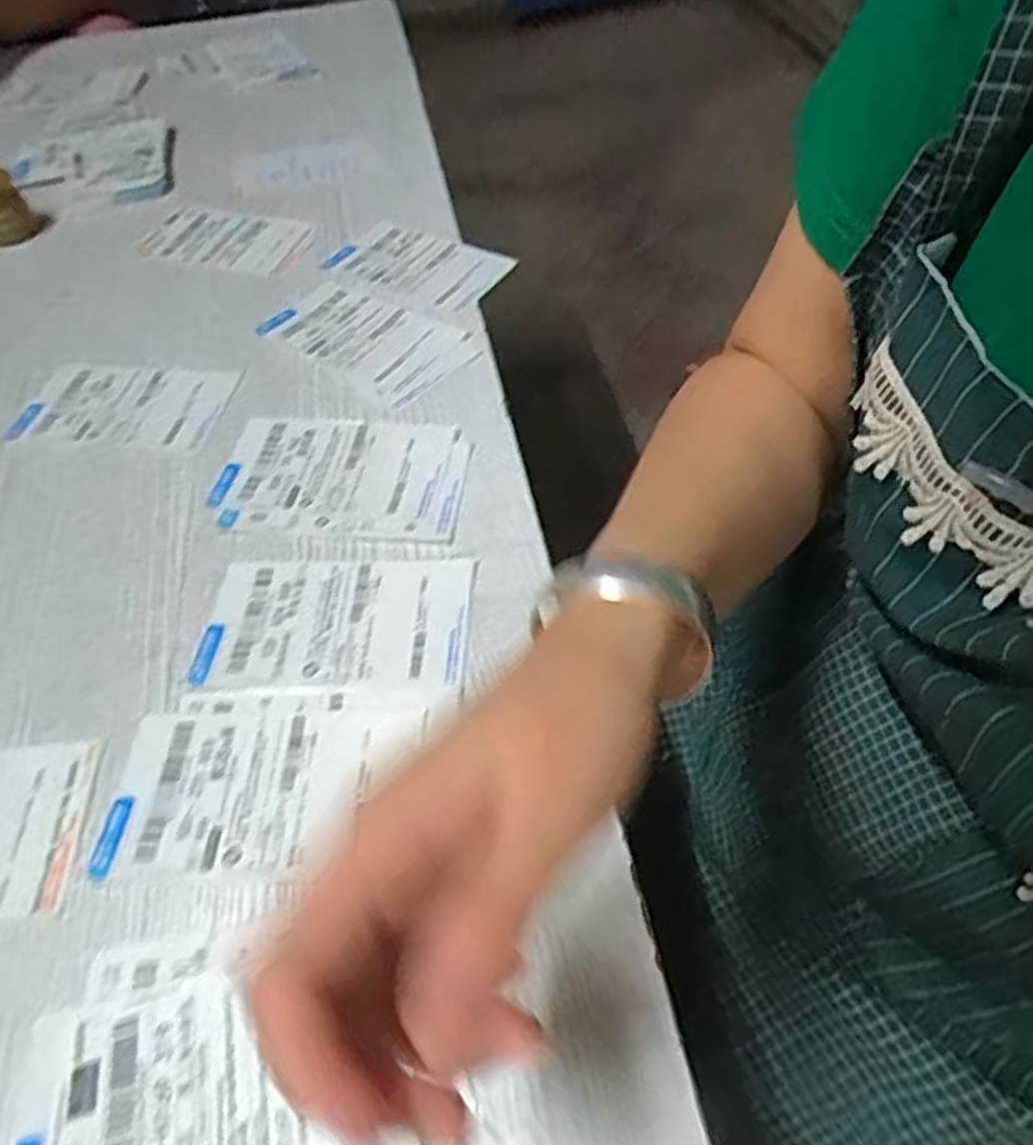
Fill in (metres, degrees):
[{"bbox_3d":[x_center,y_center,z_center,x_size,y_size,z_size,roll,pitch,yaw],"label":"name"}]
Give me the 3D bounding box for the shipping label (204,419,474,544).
[{"bbox_3d":[-0.100,-0.056,0.456,0.143,0.004,0.086,3,53,7],"label":"shipping label"}]

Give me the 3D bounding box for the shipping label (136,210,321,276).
[{"bbox_3d":[-0.229,-0.262,0.632,0.133,0.005,0.069,11,55,9],"label":"shipping label"}]

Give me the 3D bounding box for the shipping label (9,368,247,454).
[{"bbox_3d":[-0.252,-0.107,0.510,0.131,0.006,0.071,2,52,7],"label":"shipping label"}]

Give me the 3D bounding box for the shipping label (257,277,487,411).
[{"bbox_3d":[-0.101,-0.161,0.540,0.148,0.004,0.079,31,60,25],"label":"shipping label"}]

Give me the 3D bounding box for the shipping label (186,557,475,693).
[{"bbox_3d":[-0.090,0.024,0.394,0.129,0.004,0.076,-1,52,5],"label":"shipping label"}]

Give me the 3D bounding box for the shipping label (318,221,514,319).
[{"bbox_3d":[-0.074,-0.230,0.593,0.134,0.005,0.081,26,58,23],"label":"shipping label"}]

